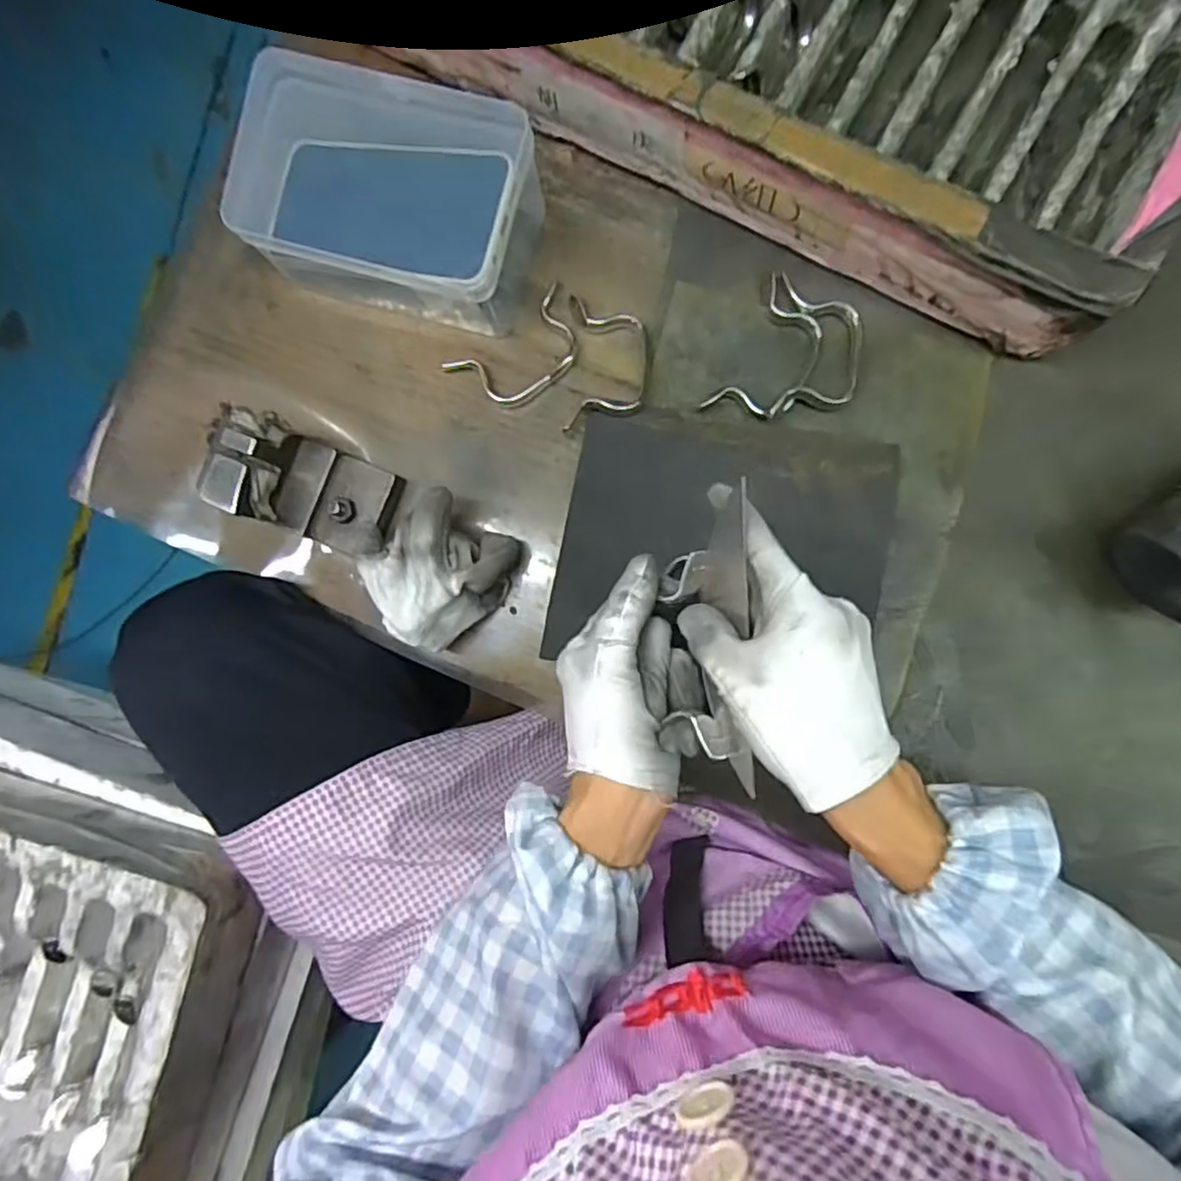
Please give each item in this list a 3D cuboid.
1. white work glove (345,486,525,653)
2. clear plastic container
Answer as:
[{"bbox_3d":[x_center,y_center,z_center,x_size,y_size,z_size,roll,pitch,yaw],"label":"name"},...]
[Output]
[{"bbox_3d":[-0.096,-0.014,0.430,0.092,0.064,0.077,-44,84,1],"label":"white work glove"},{"bbox_3d":[-0.129,-0.252,0.446,0.184,0.077,0.115,16,88,6],"label":"clear plastic container"}]

